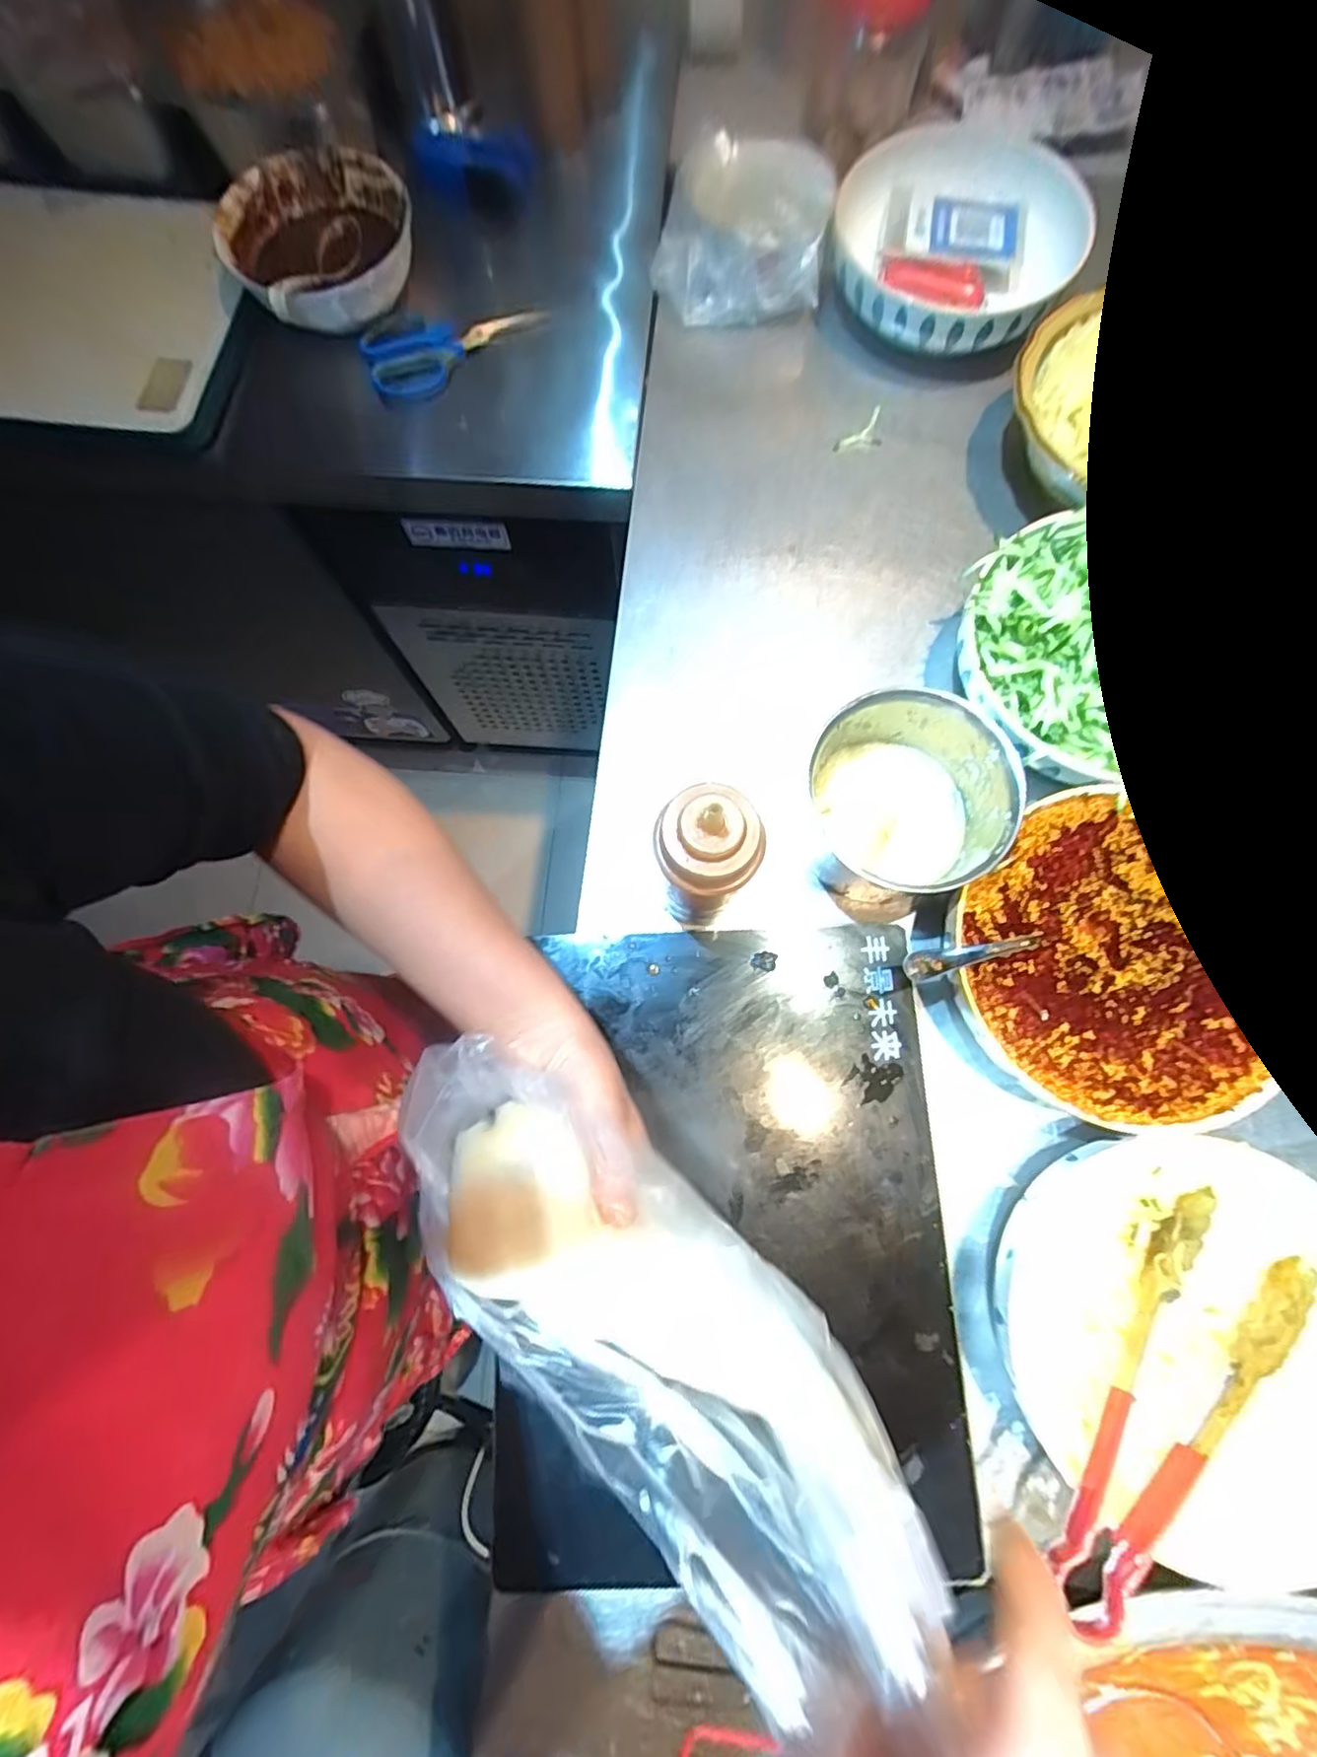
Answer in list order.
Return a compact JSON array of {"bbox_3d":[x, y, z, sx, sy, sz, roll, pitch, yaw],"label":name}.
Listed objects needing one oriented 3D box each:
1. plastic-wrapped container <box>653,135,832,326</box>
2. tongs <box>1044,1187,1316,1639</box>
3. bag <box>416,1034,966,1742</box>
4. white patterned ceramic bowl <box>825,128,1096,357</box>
[{"bbox_3d":[0.079,-0.618,0.620,0.156,0.073,0.142,0,74,1],"label":"plastic-wrapped container"},{"bbox_3d":[0.291,0.300,0.371,0.069,0.033,0.226,35,81,9],"label":"tongs"},{"bbox_3d":[-0.021,0.163,0.258,0.257,0.063,0.094,33,76,30],"label":"bag"},{"bbox_3d":[0.289,-0.616,0.645,0.231,0.064,0.243,23,76,7],"label":"white patterned ceramic bowl"}]

